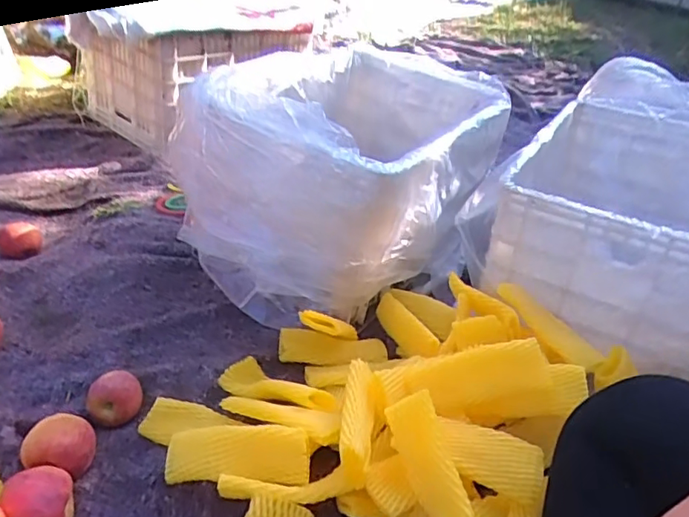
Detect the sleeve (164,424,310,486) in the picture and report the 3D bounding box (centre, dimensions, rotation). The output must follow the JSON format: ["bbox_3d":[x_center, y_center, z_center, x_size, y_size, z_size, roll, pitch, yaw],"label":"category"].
[{"bbox_3d":[-0.108,0.203,0.600,0.162,0.013,0.056,-3,59,10],"label":"sleeve"}]

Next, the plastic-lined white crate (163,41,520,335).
[{"bbox_3d":[0.031,-0.166,0.957,0.363,0.300,0.614,20,37,20],"label":"plastic-lined white crate"}]

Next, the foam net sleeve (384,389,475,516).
[{"bbox_3d":[0.091,0.210,0.562,0.050,0.051,0.152,-13,71,-25],"label":"foam net sleeve"}]

